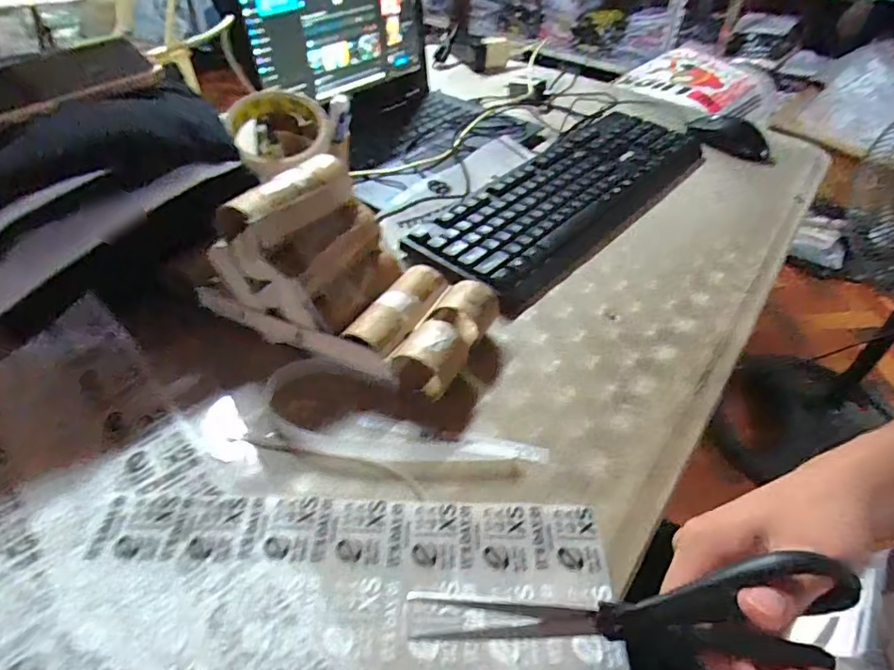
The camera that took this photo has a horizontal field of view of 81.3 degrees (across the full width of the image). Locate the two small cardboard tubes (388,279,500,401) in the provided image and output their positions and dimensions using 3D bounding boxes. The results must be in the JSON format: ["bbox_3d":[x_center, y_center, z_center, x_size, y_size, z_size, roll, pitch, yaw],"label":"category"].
[{"bbox_3d":[0.002,0.005,0.397,0.047,0.045,0.108,22,47,20],"label":"two small cardboard tubes"}]

